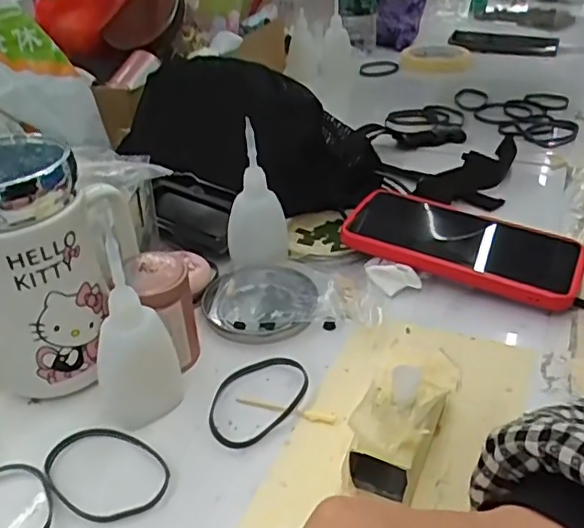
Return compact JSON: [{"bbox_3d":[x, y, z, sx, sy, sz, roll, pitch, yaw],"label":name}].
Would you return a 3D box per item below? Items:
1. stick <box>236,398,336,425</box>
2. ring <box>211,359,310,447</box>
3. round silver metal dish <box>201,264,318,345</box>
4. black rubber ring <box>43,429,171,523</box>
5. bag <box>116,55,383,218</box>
[{"bbox_3d":[-0.004,0.082,0.345,0.058,0.004,0.006,8,35,15],"label":"stick"},{"bbox_3d":[-0.023,0.076,0.353,0.048,0.005,0.069,24,41,33],"label":"ring"},{"bbox_3d":[-0.022,0.024,0.428,0.078,0.009,0.079,-1,34,1],"label":"round silver metal dish"},{"bbox_3d":[-0.096,0.106,0.313,0.068,0.004,0.049,18,39,28],"label":"black rubber ring"},{"bbox_3d":[-0.038,-0.126,0.555,0.235,0.113,0.083,18,38,27],"label":"bag"}]

